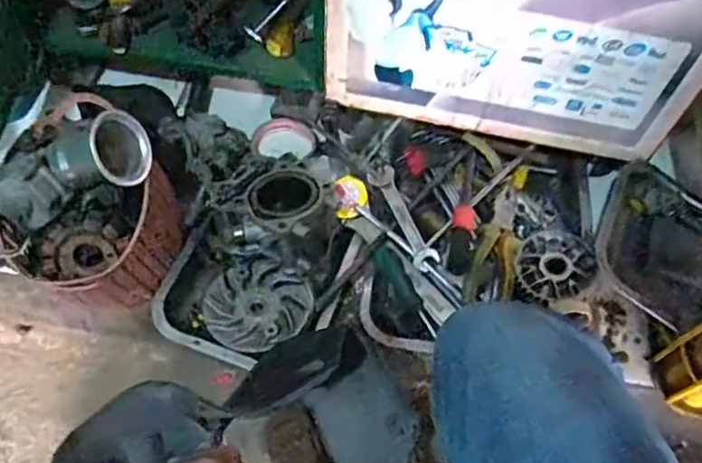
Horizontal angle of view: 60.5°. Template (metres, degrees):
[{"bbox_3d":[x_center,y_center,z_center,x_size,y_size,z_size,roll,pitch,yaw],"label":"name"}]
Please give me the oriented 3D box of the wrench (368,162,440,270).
[{"bbox_3d":[0.061,-0.019,0.698,0.031,0.010,0.146,-27,56,1],"label":"wrench"}]

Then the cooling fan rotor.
[{"bbox_3d":[-0.098,0.081,0.645,0.113,0.023,0.098,-13,60,-11],"label":"cooling fan rotor"}]

